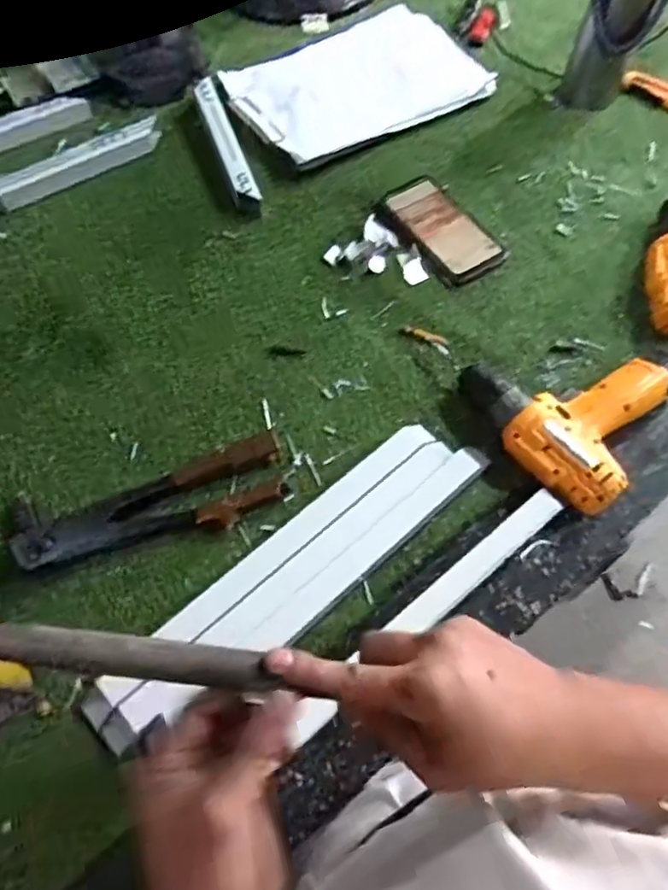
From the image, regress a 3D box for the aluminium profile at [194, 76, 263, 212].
[{"bbox_3d":[-0.141,-0.393,0.781,0.032,0.031,0.228,-18,67,-8],"label":"aluminium profile"}]

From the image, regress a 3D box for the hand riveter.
[{"bbox_3d":[-0.172,0.054,0.574,0.253,0.030,0.077,-15,67,-6],"label":"hand riveter"}]

